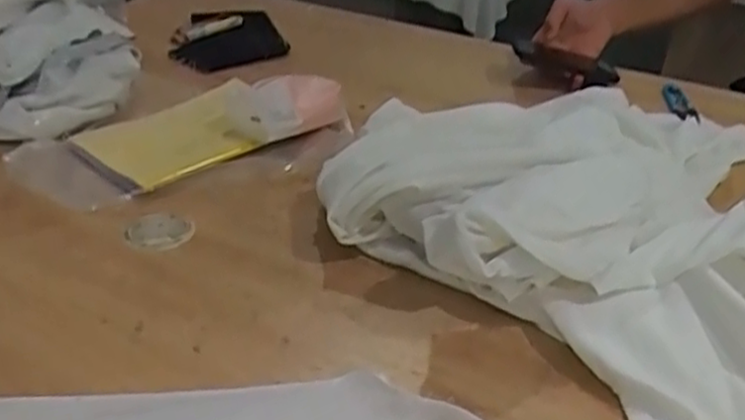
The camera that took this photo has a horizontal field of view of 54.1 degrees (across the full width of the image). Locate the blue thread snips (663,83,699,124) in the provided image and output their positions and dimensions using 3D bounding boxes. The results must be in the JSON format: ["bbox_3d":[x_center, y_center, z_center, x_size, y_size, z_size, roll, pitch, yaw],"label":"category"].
[{"bbox_3d":[0.401,-0.139,0.951,0.034,0.011,0.120,6,33,8],"label":"blue thread snips"}]

